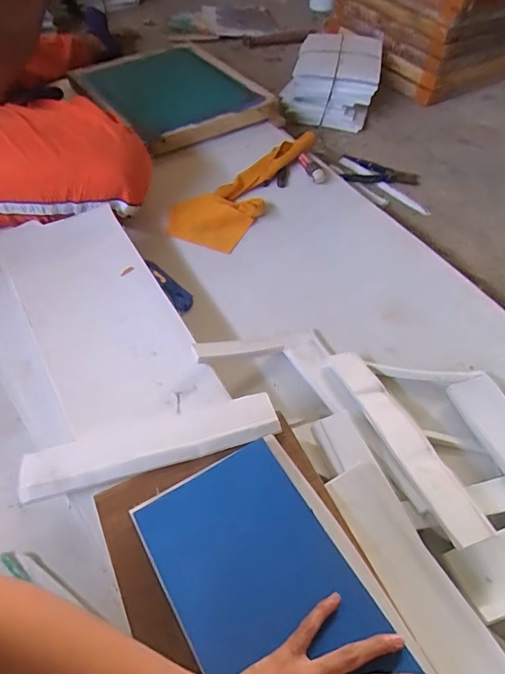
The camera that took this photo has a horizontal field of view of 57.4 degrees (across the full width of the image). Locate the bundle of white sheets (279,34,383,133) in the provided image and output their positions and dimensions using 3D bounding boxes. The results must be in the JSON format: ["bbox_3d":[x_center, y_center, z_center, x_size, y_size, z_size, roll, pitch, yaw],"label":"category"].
[{"bbox_3d":[0.242,-0.748,1.340,0.250,0.144,0.309,14,52,12],"label":"bundle of white sheets"}]

